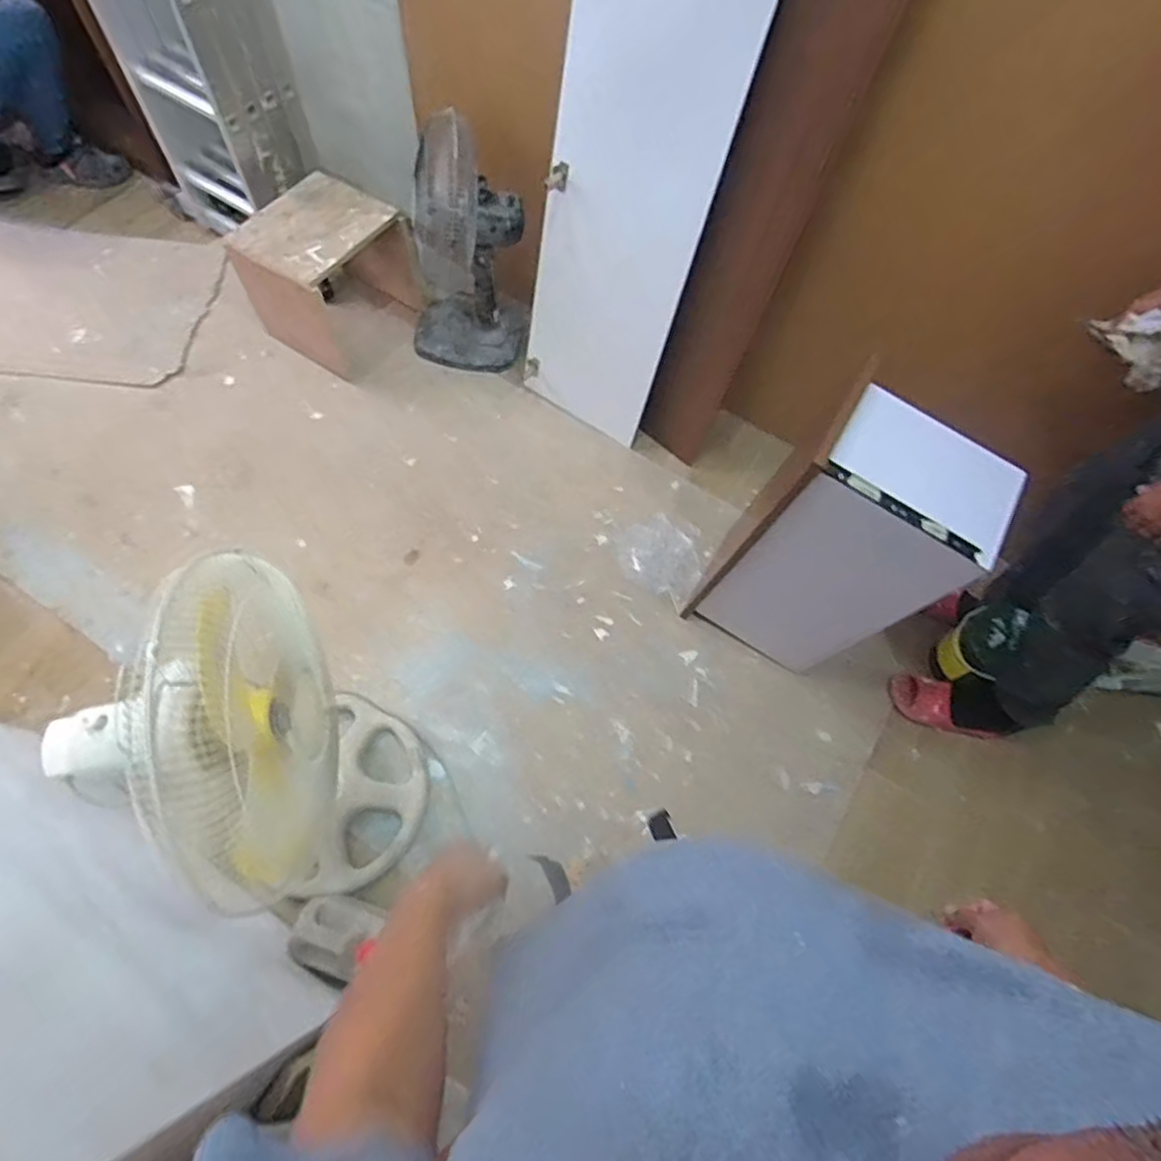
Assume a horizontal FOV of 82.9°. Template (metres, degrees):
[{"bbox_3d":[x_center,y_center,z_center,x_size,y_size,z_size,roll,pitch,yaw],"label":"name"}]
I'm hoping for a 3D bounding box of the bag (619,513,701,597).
[{"bbox_3d":[0.213,-0.075,1.760,0.212,0.025,0.235,3,65,-3],"label":"bag"}]

